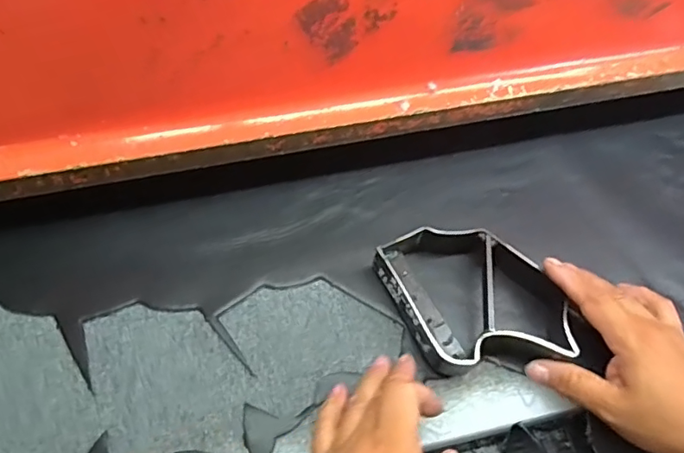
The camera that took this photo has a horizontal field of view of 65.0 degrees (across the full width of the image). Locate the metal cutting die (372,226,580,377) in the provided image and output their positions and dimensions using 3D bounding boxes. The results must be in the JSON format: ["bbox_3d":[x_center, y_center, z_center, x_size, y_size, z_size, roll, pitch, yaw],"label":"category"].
[{"bbox_3d":[0.103,0.054,0.406,0.120,0.040,0.125,-19,62,-12],"label":"metal cutting die"}]

